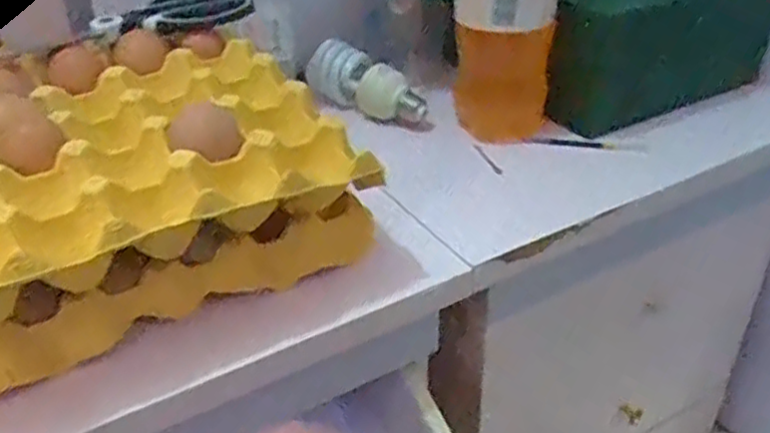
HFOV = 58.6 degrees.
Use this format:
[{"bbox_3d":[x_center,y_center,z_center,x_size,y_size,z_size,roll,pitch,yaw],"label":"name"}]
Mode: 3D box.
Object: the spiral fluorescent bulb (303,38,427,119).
[{"bbox_3d":[-0.016,-0.136,0.691,0.137,0.048,0.047,29,43,18],"label":"spiral fluorescent bulb"}]

